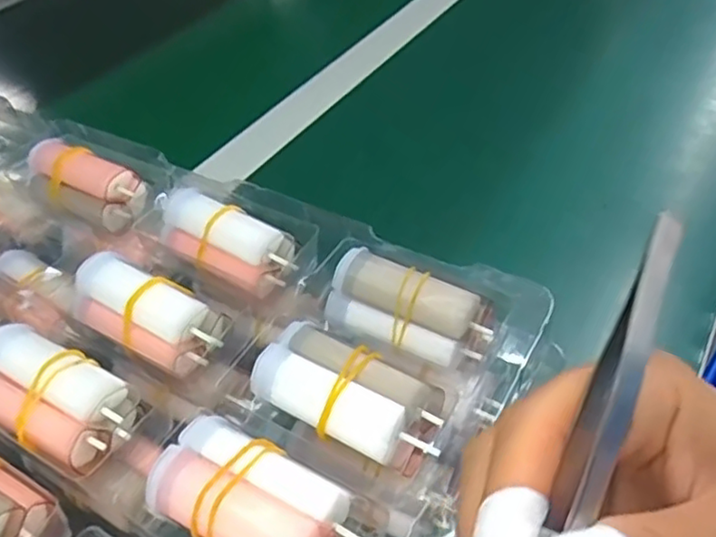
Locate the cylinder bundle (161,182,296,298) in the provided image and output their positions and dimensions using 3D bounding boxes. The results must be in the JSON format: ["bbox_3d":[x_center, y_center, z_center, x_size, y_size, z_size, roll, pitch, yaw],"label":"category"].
[{"bbox_3d":[-0.063,-0.015,0.308,0.067,0.025,0.030,23,52,26],"label":"cylinder bundle"}]

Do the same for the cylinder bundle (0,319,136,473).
[{"bbox_3d":[-0.119,0.047,0.246,0.065,0.020,0.035,19,50,22],"label":"cylinder bundle"}]

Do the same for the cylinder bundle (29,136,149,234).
[{"bbox_3d":[-0.144,-0.045,0.350,0.065,0.030,0.033,28,87,20],"label":"cylinder bundle"}]

